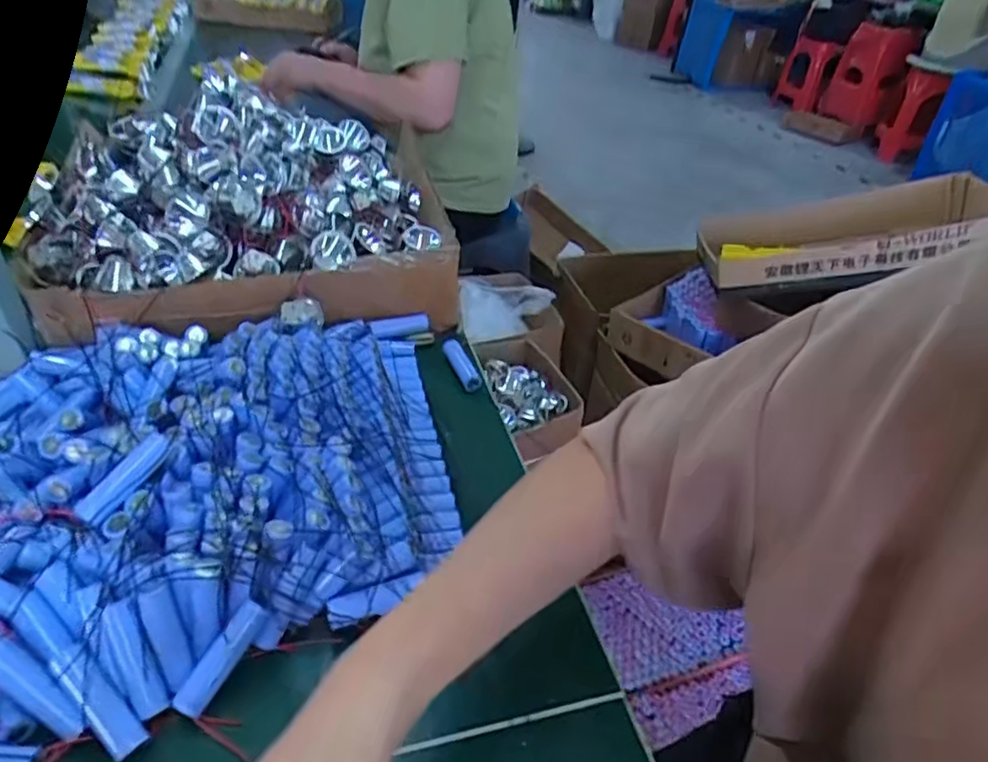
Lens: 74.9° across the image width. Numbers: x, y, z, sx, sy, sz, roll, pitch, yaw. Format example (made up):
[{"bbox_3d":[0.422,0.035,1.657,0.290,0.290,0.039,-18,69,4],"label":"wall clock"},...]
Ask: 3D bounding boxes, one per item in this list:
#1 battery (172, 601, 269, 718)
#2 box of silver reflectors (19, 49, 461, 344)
[{"bbox_3d":[-0.155,0.158,0.369,0.017,0.012,0.065,23,65,23],"label":"battery"},{"bbox_3d":[-0.260,-0.202,0.705,0.414,0.155,0.342,-2,37,-9],"label":"box of silver reflectors"}]

